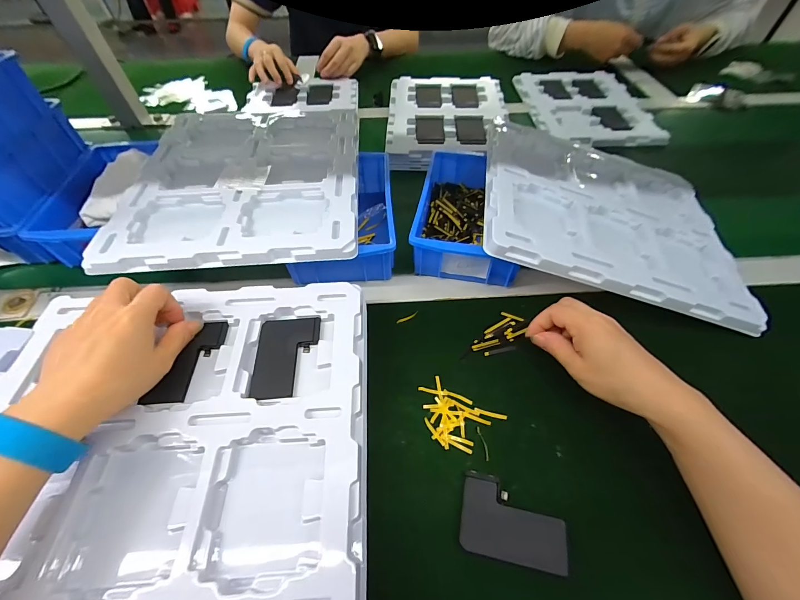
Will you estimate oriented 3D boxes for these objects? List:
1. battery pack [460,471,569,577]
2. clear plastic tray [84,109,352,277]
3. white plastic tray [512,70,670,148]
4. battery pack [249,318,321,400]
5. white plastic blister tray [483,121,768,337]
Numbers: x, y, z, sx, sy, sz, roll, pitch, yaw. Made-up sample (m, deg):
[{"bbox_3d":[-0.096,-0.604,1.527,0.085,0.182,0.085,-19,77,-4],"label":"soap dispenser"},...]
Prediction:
[{"bbox_3d":[0.089,0.174,0.268,0.079,0.007,0.055,10,54,8],"label":"battery pack"},{"bbox_3d":[-0.196,-0.169,0.447,0.275,0.024,0.323,-4,54,-2],"label":"clear plastic tray"},{"bbox_3d":[0.395,-0.425,0.732,0.244,0.015,0.302,0,54,1],"label":"white plastic tray"},{"bbox_3d":[-0.107,0.053,0.319,0.057,0.005,0.082,-4,54,-2],"label":"battery pack"},{"bbox_3d":[0.274,-0.124,0.450,0.331,0.016,0.309,17,52,-5],"label":"white plastic blister tray"}]

